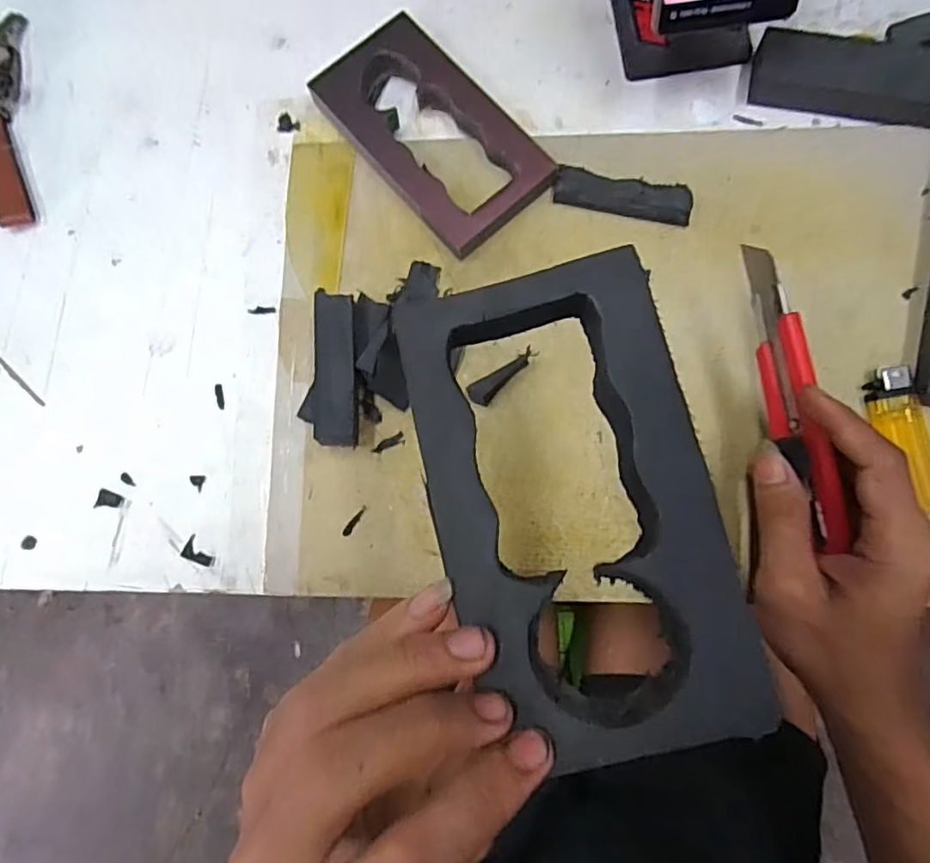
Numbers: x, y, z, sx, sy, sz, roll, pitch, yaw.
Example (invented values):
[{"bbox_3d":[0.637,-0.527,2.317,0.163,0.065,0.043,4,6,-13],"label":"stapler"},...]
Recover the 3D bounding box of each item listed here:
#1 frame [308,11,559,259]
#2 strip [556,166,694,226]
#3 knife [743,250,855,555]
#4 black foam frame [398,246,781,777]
[{"bbox_3d":[-0.019,-0.179,0.368,0.078,0.026,0.139,-41,81,-4],"label":"frame"},{"bbox_3d":[0.095,-0.141,0.363,0.081,0.010,0.023,11,81,4],"label":"strip"},{"bbox_3d":[0.158,-0.018,0.296,0.012,0.029,0.145,-13,85,1],"label":"knife"},{"bbox_3d":[0.030,0.019,0.179,0.079,0.017,0.142,-12,80,1],"label":"black foam frame"}]

